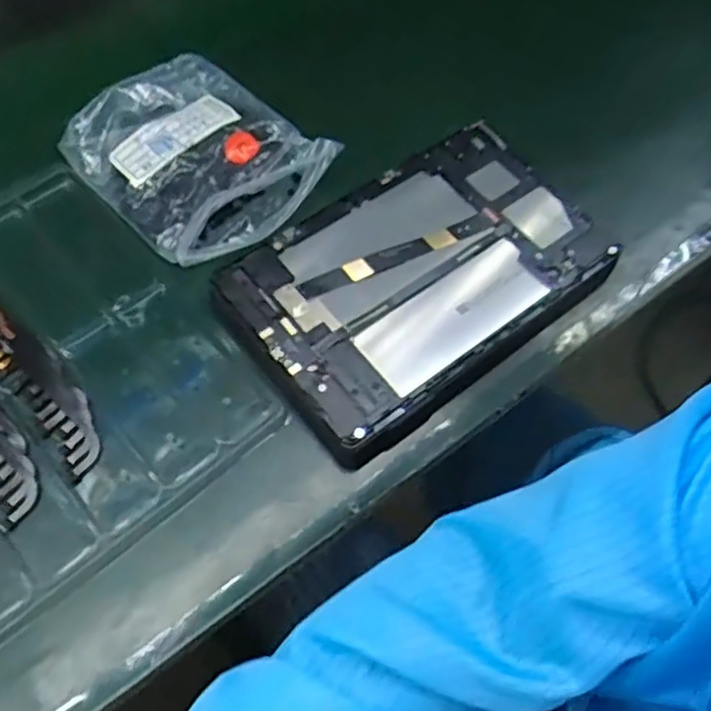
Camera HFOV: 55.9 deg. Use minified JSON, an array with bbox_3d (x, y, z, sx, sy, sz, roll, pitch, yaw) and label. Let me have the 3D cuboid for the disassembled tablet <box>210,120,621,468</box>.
[{"bbox_3d":[0.042,-0.056,0.448,0.240,0.022,0.153,-35,69,-19],"label":"disassembled tablet"}]

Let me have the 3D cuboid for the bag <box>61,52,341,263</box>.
[{"bbox_3d":[-0.117,-0.152,0.490,0.170,0.024,0.139,41,67,18],"label":"bag"}]

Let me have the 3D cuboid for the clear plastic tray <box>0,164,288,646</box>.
[{"bbox_3d":[-0.208,0.004,0.425,0.216,0.015,0.270,-37,69,-19],"label":"clear plastic tray"}]

